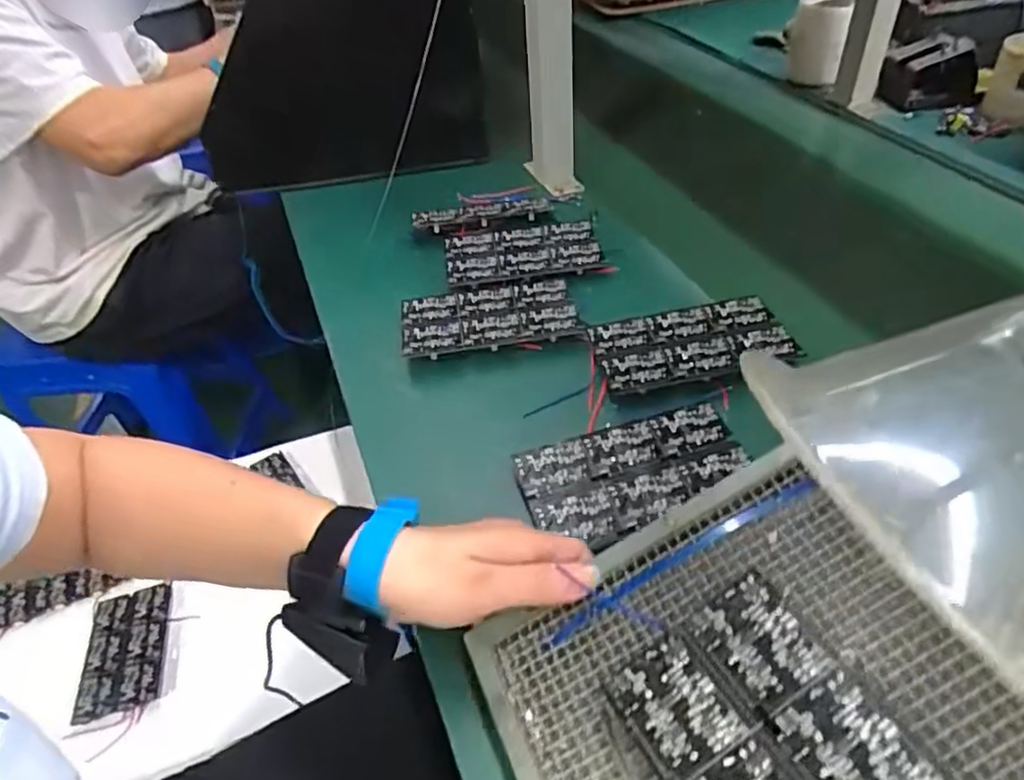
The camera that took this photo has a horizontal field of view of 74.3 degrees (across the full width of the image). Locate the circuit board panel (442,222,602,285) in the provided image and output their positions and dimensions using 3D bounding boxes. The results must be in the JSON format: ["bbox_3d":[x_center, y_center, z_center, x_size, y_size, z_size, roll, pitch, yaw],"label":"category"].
[{"bbox_3d":[0.010,-0.139,0.682,0.150,0.008,0.088,-6,43,-2],"label":"circuit board panel"}]

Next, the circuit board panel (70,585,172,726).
[{"bbox_3d":[-0.447,0.300,0.781,0.088,0.009,0.146,-9,43,-12],"label":"circuit board panel"}]

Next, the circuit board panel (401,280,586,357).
[{"bbox_3d":[-0.022,-0.067,0.606,0.153,0.007,0.086,-9,43,-4],"label":"circuit board panel"}]

